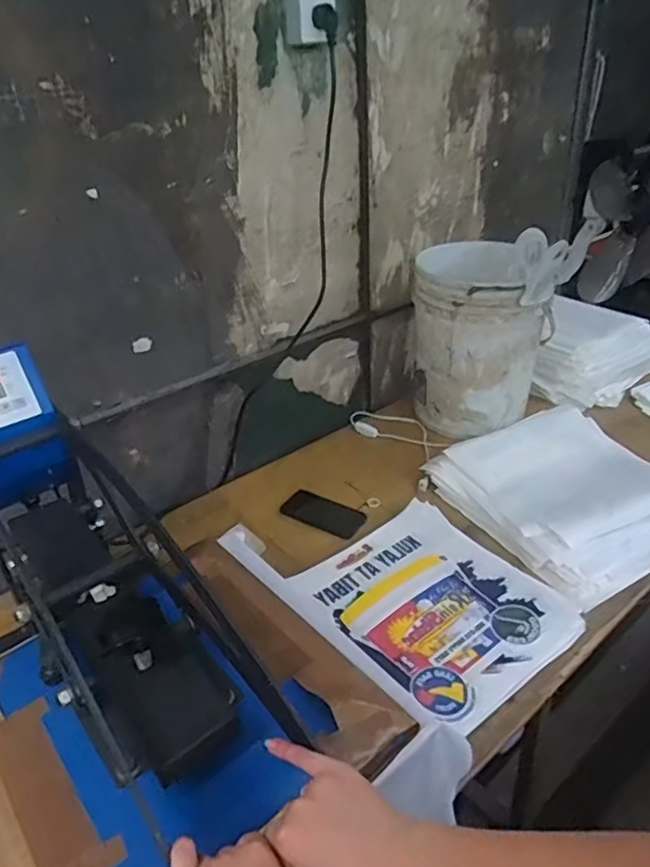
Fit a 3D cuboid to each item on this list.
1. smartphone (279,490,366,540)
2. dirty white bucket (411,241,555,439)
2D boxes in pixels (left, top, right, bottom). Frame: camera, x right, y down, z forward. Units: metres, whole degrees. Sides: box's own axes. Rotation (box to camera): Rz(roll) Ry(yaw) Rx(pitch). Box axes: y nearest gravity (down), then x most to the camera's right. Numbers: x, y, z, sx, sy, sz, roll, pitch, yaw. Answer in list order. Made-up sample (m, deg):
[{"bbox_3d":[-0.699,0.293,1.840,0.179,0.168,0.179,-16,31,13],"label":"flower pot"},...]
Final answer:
[{"bbox_3d":[-0.002,0.155,1.197,0.164,0.011,0.087,17,37,30],"label":"smartphone"},{"bbox_3d":[0.354,-0.231,1.428,0.277,0.390,0.346,4,32,11],"label":"dirty white bucket"}]

